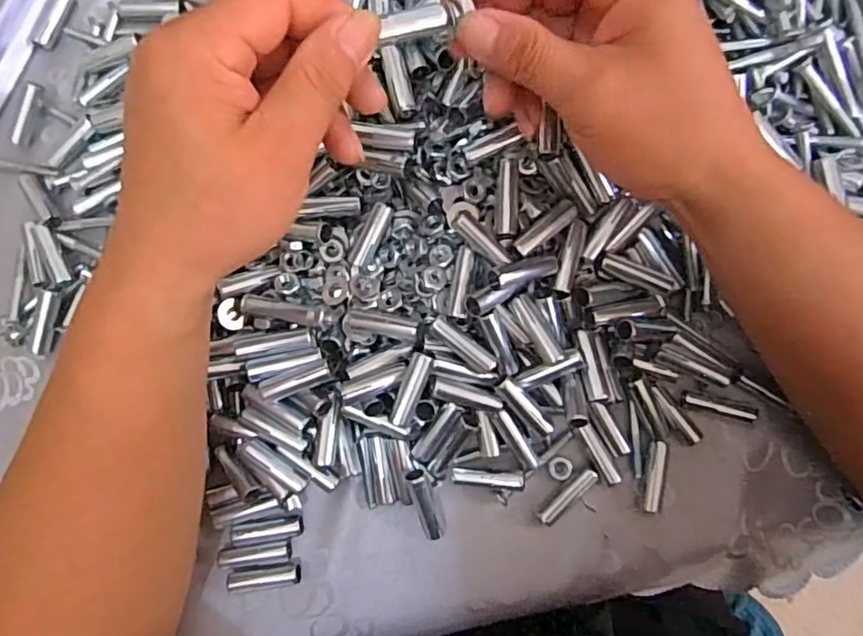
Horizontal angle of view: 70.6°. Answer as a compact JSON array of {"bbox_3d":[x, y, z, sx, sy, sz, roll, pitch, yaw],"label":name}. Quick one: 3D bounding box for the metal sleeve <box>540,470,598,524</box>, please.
[{"bbox_3d":[0.075,0.098,0.335,0.038,0.006,0.008,-45,83,-3],"label":"metal sleeve"}]

